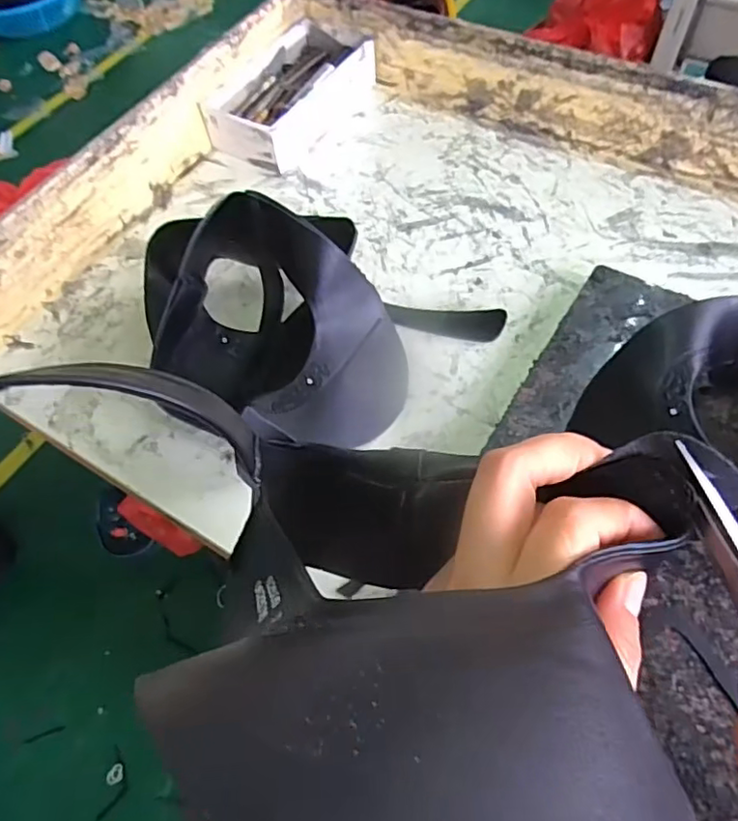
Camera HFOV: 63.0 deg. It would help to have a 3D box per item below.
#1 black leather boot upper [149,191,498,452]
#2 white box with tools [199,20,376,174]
[{"bbox_3d":[-0.042,-0.072,0.455,0.283,0.108,0.164,4,59,7],"label":"black leather boot upper"},{"bbox_3d":[-0.080,-0.348,0.661,0.113,0.046,0.200,29,65,19],"label":"white box with tools"}]

